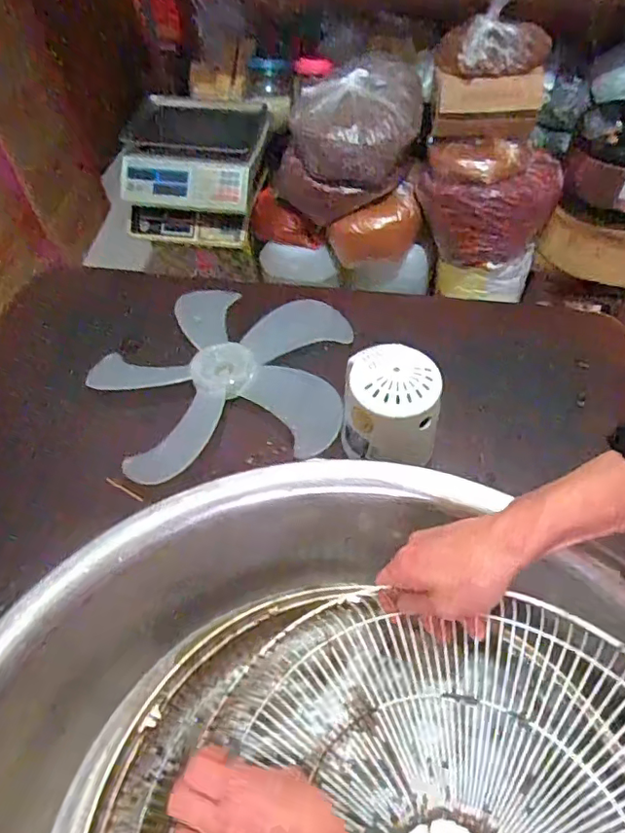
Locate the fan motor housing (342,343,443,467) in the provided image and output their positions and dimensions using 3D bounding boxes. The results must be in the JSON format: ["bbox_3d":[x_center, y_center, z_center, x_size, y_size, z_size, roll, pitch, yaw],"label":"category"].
[{"bbox_3d":[0.092,-0.012,0.672,0.110,0.108,0.110,9,55,9],"label":"fan motor housing"}]

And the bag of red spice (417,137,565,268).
[{"bbox_3d":[0.408,-0.495,1.325,0.307,0.236,0.151,-2,54,1],"label":"bag of red spice"}]

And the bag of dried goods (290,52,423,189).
[{"bbox_3d":[0.094,-0.659,1.259,0.276,0.172,0.209,1,54,3],"label":"bag of dried goods"}]

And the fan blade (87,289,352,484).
[{"bbox_3d":[-0.124,-0.073,0.791,0.355,0.038,0.324,-9,54,-4],"label":"fan blade"}]

